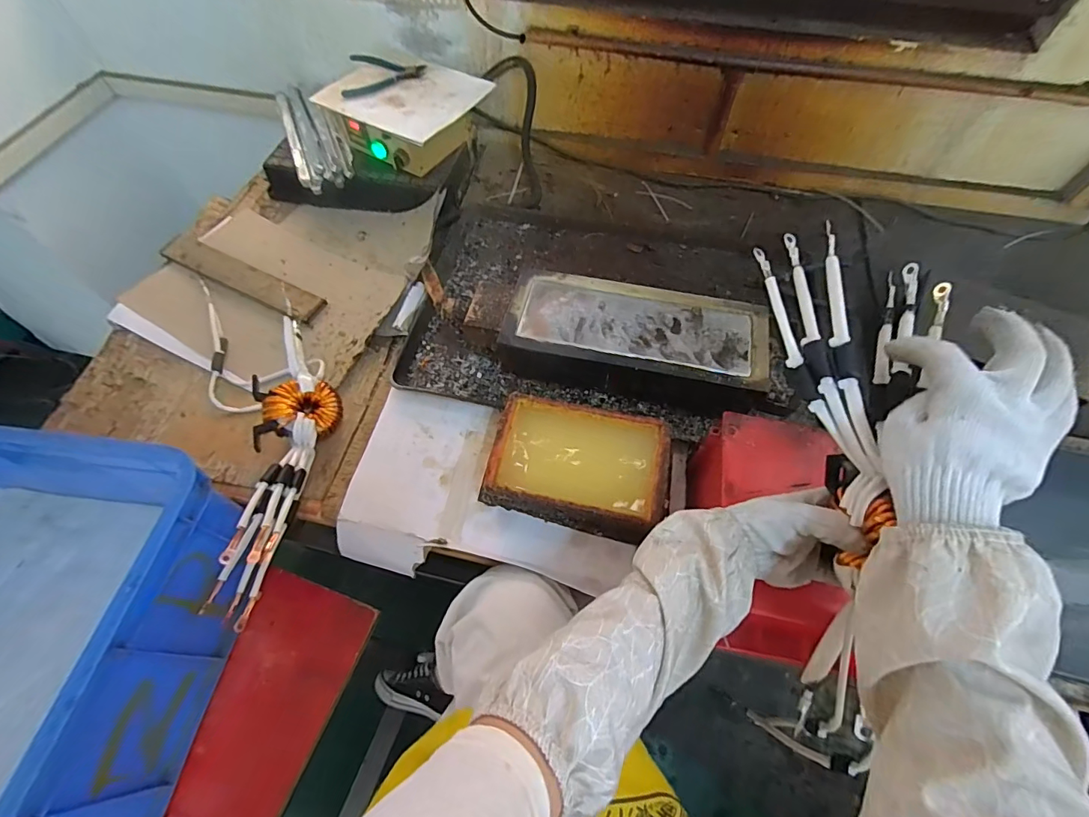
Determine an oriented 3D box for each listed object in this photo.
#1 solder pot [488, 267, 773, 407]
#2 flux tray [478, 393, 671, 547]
[{"bbox_3d":[0.116,-0.091,0.646,0.330,0.086,0.140,11,61,6],"label":"solder pot"},{"bbox_3d":[0.040,0.071,0.566,0.201,0.070,0.137,13,61,7],"label":"flux tray"}]

